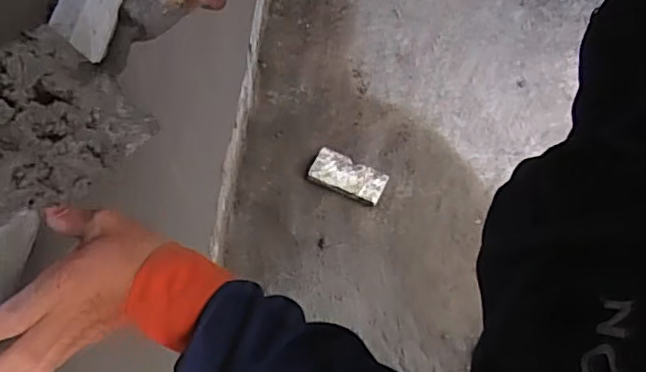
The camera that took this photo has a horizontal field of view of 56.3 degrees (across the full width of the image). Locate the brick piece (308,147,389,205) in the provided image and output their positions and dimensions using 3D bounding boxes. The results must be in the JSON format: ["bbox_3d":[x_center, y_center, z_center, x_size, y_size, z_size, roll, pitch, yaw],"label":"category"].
[{"bbox_3d":[0.070,-0.029,1.613,0.200,0.042,0.109,22,60,12],"label":"brick piece"}]

